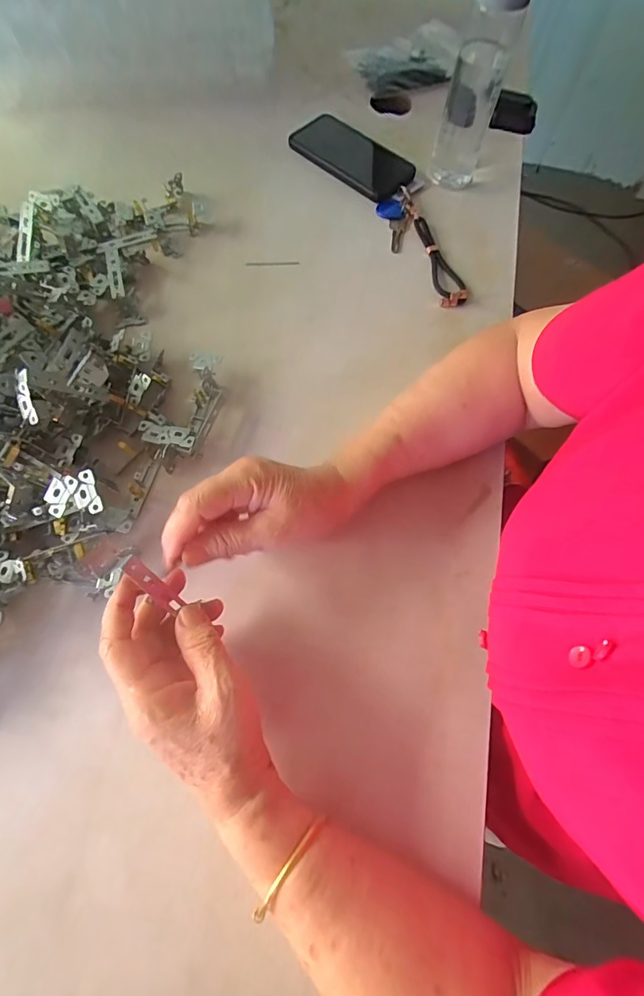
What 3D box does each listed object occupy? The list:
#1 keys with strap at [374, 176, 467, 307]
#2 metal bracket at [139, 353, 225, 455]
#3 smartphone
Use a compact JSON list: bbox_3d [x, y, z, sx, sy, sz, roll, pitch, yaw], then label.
[{"bbox_3d":[0.117,-0.315,0.515,0.068,0.014,0.207,-10,70,-6],"label":"keys with strap"},{"bbox_3d":[-0.126,-0.090,0.413,0.055,0.027,0.103,19,70,5],"label":"metal bracket"},{"bbox_3d":[0.043,-0.454,0.564,0.167,0.016,0.088,42,74,12],"label":"smartphone"}]

